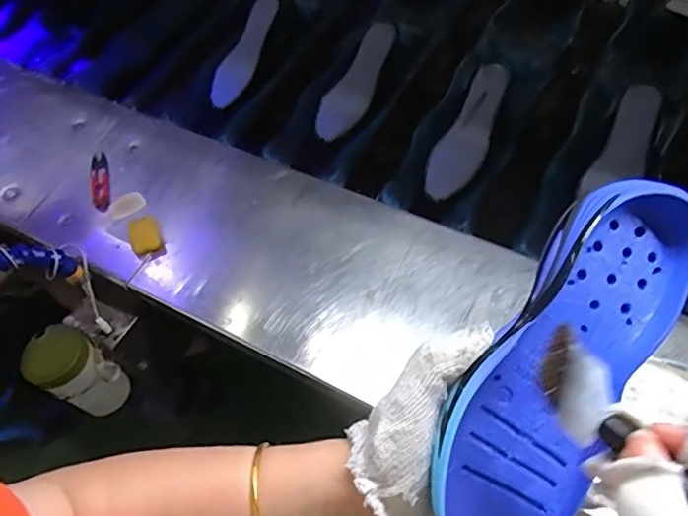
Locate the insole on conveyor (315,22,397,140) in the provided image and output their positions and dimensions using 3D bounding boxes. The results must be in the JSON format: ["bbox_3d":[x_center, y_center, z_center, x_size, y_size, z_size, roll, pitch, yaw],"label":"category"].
[{"bbox_3d":[0.021,-0.267,0.830,0.058,0.020,0.200,28,85,20],"label":"insole on conveyor"}]

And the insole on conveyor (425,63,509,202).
[{"bbox_3d":[0.172,-0.172,0.752,0.062,0.016,0.202,25,85,19],"label":"insole on conveyor"}]

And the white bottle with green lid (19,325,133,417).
[{"bbox_3d":[-0.339,0.153,0.708,0.079,0.137,0.074,28,63,20],"label":"white bottle with green lid"}]

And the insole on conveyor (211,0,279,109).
[{"bbox_3d":[-0.158,-0.337,0.893,0.063,0.021,0.205,24,85,18],"label":"insole on conveyor"}]

